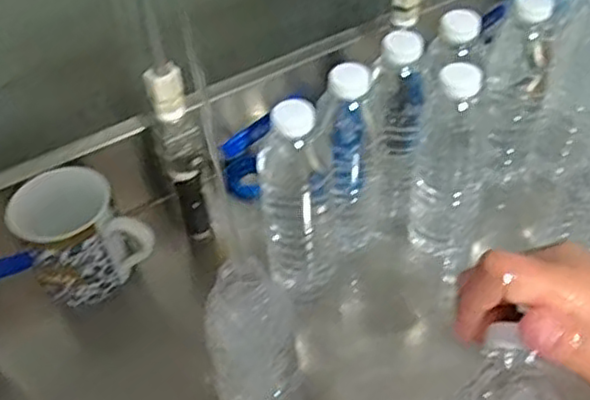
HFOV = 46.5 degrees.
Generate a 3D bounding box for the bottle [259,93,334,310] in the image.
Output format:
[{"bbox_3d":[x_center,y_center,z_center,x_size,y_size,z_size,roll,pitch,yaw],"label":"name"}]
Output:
[{"bbox_3d":[0.002,0.002,0.590,0.058,0.207,0.060,-7,46,-1],"label":"bottle"}]

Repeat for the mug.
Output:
[{"bbox_3d":[-0.192,0.039,0.624,0.089,0.103,0.097,-34,53,-25],"label":"mug"}]

